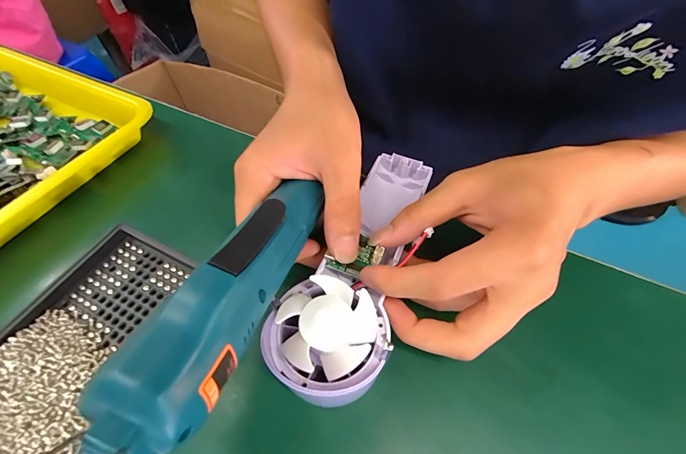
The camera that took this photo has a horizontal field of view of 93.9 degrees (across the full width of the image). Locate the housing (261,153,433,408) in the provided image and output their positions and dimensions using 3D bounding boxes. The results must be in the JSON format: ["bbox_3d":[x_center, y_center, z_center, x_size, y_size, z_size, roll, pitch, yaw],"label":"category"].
[{"bbox_3d":[0.016,0.014,0.197,0.057,0.031,0.171,19,46,13],"label":"housing"}]

